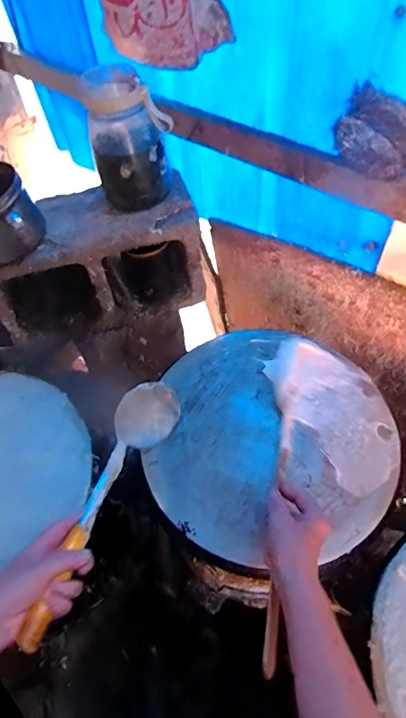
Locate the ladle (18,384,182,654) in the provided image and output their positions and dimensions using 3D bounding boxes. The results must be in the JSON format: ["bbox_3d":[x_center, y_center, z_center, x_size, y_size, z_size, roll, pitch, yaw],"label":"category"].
[{"bbox_3d":[-0.125,0.164,0.534,0.061,0.084,0.340,16,47,14],"label":"ladle"}]

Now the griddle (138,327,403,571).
[{"bbox_3d":[0.107,0.102,0.638,0.347,0.037,0.362,-2,55,3],"label":"griddle"}]

